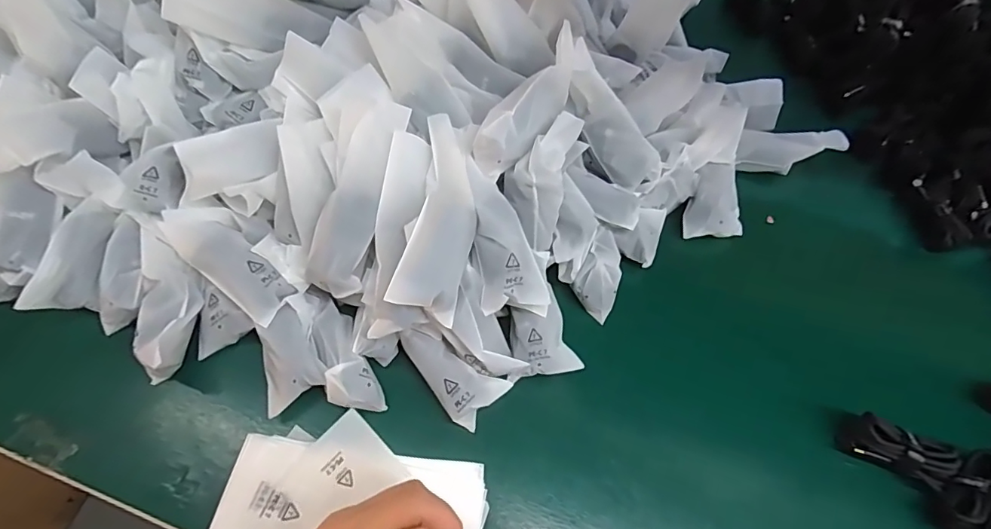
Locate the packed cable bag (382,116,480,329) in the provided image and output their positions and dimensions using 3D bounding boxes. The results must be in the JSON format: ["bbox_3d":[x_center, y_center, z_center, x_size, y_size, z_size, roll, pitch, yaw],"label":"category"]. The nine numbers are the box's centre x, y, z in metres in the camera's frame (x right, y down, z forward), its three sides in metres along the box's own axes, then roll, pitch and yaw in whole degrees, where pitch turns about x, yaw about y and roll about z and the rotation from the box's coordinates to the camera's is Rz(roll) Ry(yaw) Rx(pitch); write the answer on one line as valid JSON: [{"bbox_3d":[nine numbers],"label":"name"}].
[{"bbox_3d":[-0.038,-0.037,0.358,0.046,0.026,0.144,10,62,0],"label":"packed cable bag"}]

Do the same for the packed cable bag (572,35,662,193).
[{"bbox_3d":[0.100,-0.124,0.430,0.041,0.024,0.136,-44,115,-19],"label":"packed cable bag"}]

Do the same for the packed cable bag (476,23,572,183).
[{"bbox_3d":[0.033,-0.126,0.386,0.040,0.052,0.137,29,64,10],"label":"packed cable bag"}]

